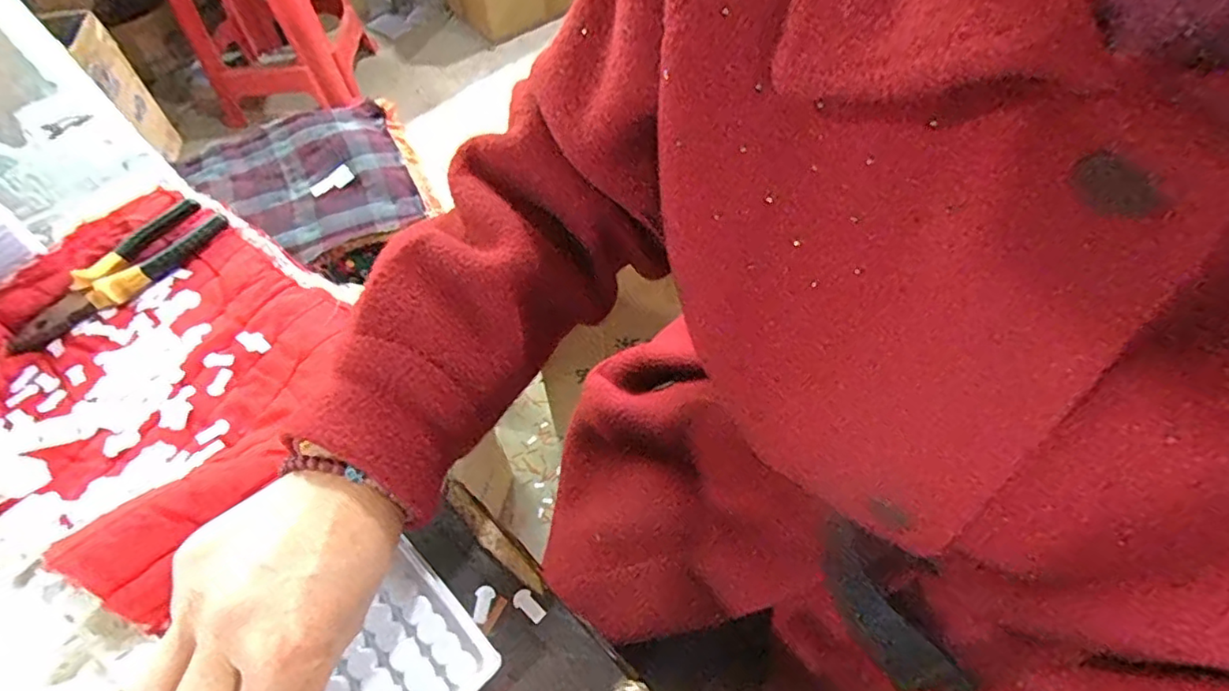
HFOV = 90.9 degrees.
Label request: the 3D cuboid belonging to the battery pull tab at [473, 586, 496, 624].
[{"bbox_3d":[-0.065,0.128,0.300,0.009,0.004,0.017,6,55,5],"label":"battery pull tab"}]

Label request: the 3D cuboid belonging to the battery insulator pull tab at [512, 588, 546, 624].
[{"bbox_3d":[-0.042,0.128,0.299,0.018,0.004,0.009,37,65,24],"label":"battery insulator pull tab"}]

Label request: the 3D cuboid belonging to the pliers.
[{"bbox_3d":[-0.343,-0.052,0.418,0.045,0.013,0.144,27,61,19],"label":"pliers"}]

